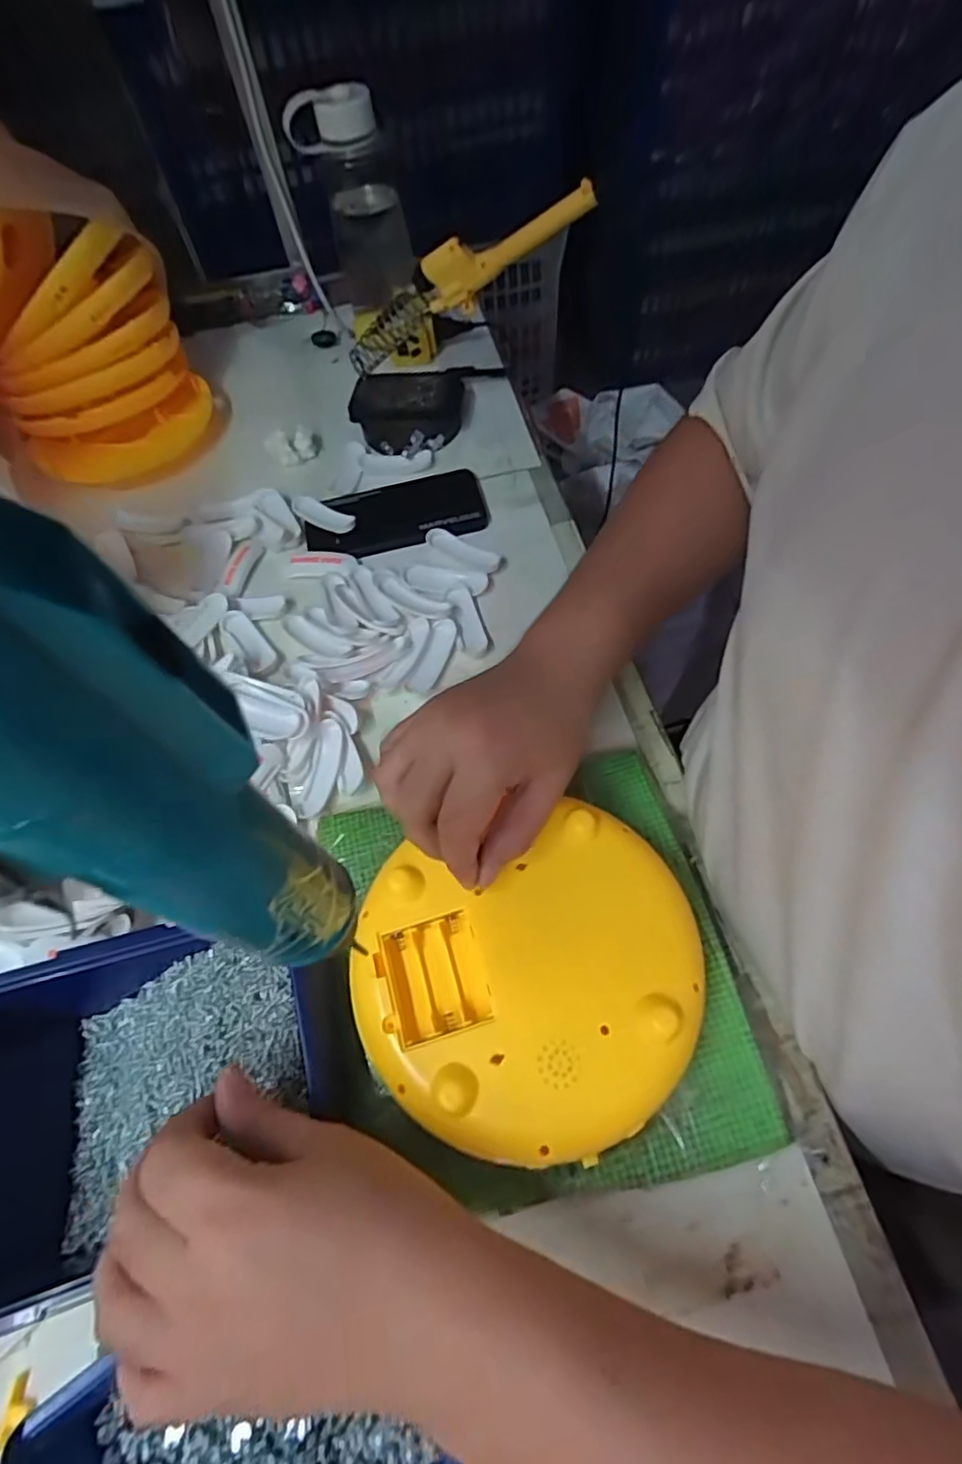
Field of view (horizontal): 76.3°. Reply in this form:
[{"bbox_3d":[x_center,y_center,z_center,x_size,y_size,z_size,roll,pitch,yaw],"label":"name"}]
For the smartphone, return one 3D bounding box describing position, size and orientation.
[{"bbox_3d":[-0.077,-0.199,0.543,0.157,0.012,0.076,-13,61,-3],"label":"smartphone"}]

